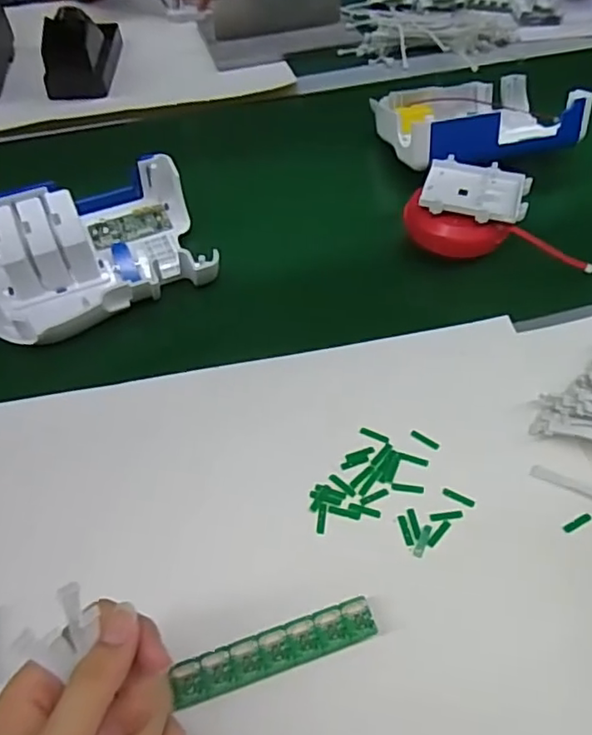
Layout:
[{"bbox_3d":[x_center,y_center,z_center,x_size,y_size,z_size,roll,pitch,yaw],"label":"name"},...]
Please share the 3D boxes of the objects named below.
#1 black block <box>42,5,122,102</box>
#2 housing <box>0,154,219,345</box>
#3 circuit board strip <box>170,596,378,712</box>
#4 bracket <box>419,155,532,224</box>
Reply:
[{"bbox_3d":[-0.263,-0.396,0.730,0.069,0.070,0.139,-2,52,-2],"label":"black block"},{"bbox_3d":[-0.172,-0.102,0.505,0.184,0.067,0.139,-22,56,-17],"label":"housing"},{"bbox_3d":[-0.010,0.152,0.323,0.108,0.004,0.022,-16,67,-11],"label":"circuit board strip"},{"bbox_3d":[0.154,-0.152,0.516,0.086,0.012,0.070,15,54,11],"label":"bracket"}]

